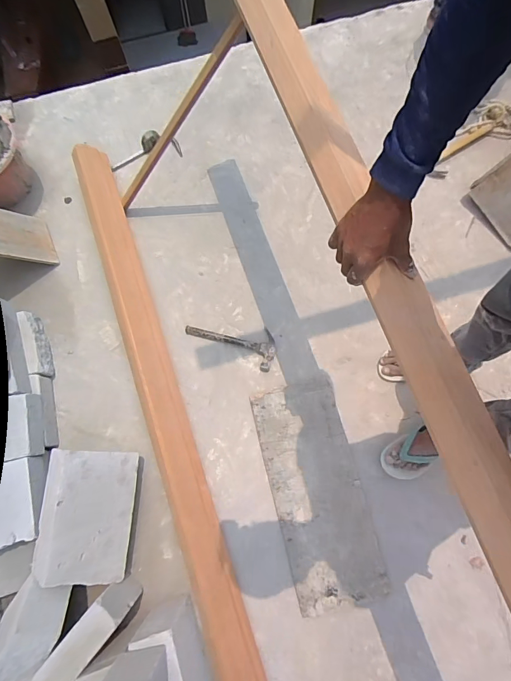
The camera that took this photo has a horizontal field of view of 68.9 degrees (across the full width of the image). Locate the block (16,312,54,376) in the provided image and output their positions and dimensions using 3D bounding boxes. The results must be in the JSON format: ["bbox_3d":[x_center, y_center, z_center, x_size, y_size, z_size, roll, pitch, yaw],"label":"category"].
[{"bbox_3d":[-0.651,0.009,1.107,0.044,0.083,0.201,-20,76,-6],"label":"block"}]

